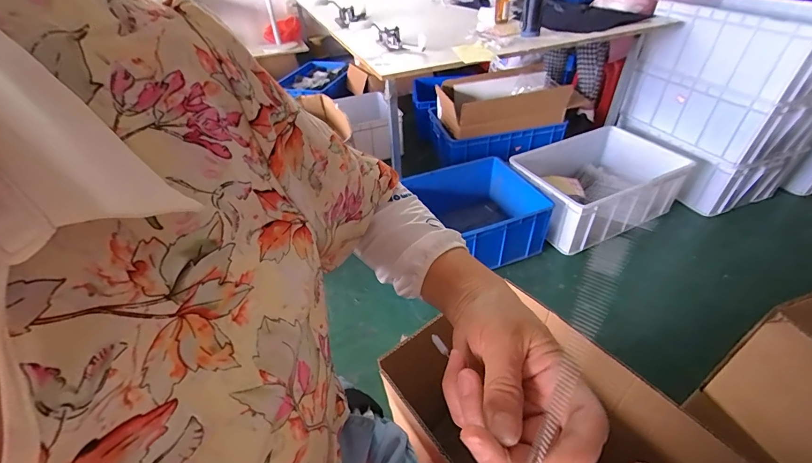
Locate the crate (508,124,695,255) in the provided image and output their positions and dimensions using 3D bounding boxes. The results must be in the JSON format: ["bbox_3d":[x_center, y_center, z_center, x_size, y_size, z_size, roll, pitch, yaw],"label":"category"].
[{"bbox_3d":[0.764,-0.204,1.572,0.602,0.255,0.490,-20,43,-20],"label":"crate"}]

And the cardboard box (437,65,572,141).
[{"bbox_3d":[0.453,-0.640,1.775,0.603,0.211,0.405,-5,40,-3],"label":"cardboard box"}]

